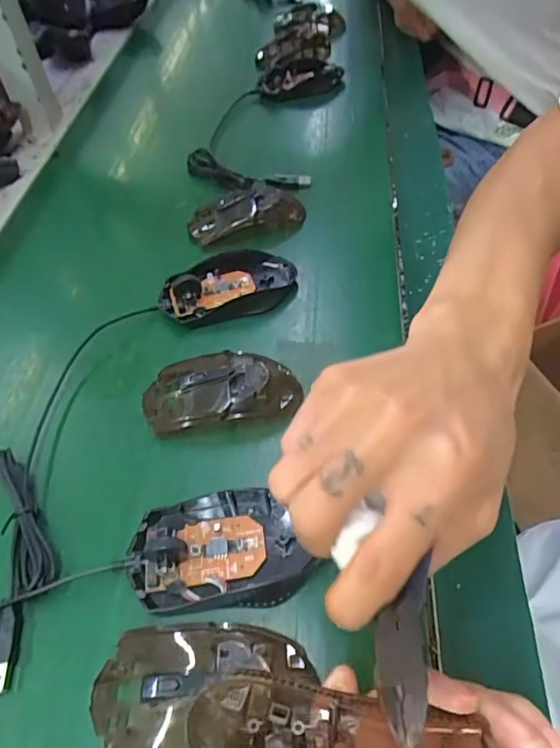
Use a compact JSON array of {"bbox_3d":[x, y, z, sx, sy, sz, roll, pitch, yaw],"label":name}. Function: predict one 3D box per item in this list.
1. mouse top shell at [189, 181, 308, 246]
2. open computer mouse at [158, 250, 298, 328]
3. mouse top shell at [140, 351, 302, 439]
[{"bbox_3d":[-0.032,-0.153,0.502,0.109,0.028,0.048,-9,51,-3],"label":"mouse top shell"},{"bbox_3d":[-0.044,-0.077,0.448,0.113,0.026,0.068,-13,51,-6],"label":"open computer mouse"},{"bbox_3d":[-0.042,0.012,0.375,0.108,0.028,0.058,-3,51,2],"label":"mouse top shell"}]

